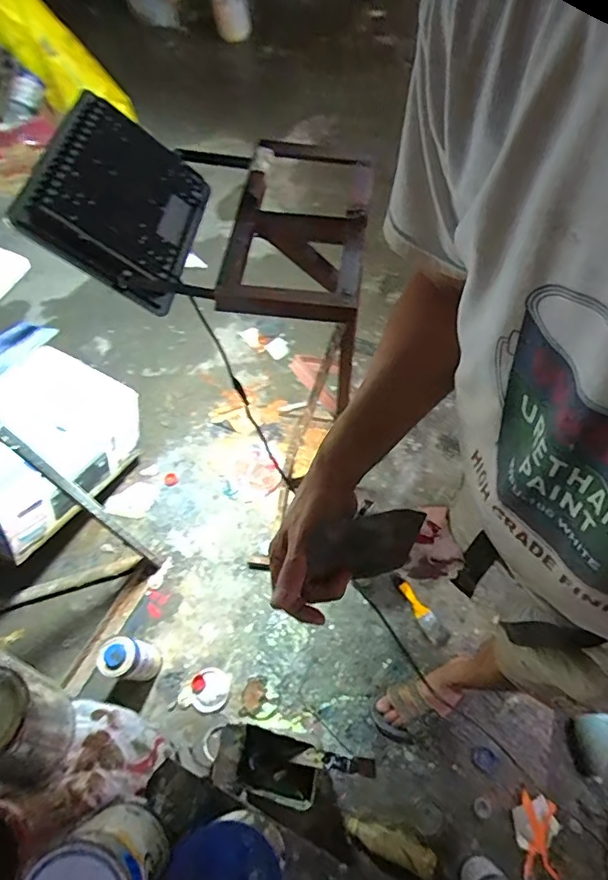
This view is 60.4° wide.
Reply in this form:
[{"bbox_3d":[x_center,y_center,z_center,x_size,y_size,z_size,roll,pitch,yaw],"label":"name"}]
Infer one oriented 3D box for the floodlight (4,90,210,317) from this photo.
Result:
[{"bbox_3d":[-0.240,-0.323,0.704,0.039,0.206,0.260,-20,50,45],"label":"floodlight"}]

